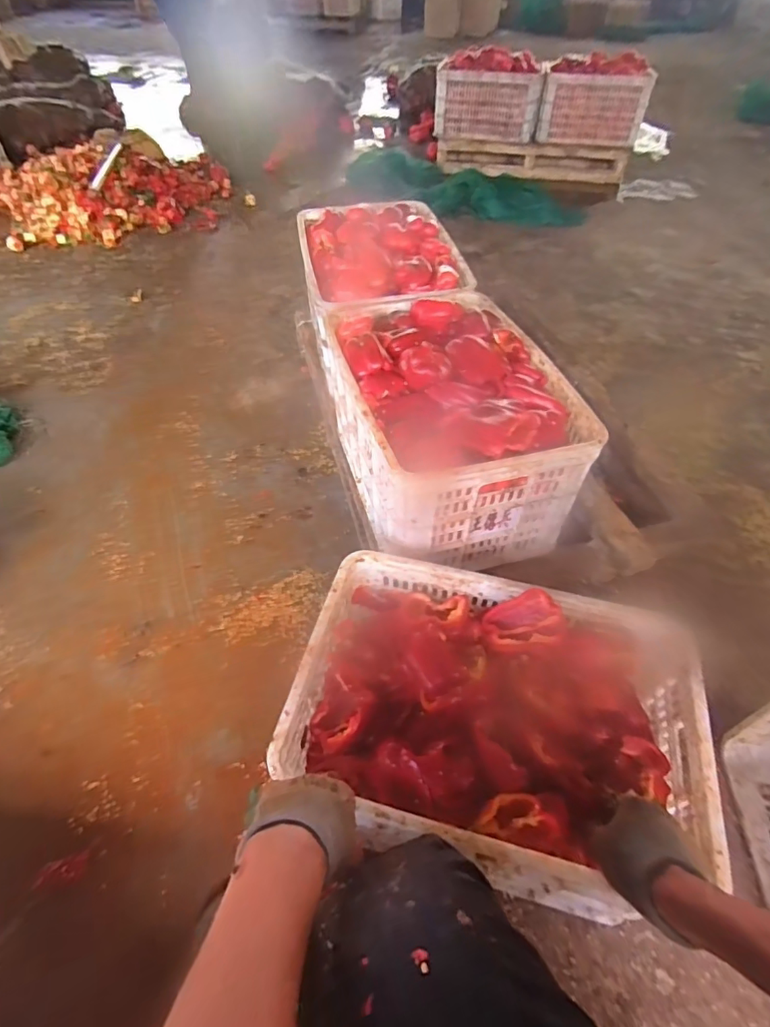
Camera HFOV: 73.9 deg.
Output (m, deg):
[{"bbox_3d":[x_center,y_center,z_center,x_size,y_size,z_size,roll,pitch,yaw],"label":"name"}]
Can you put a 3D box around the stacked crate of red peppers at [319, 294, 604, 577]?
[{"bbox_3d":[0.108,-0.189,0.994,0.350,0.268,0.520,-14,51,-12],"label":"stacked crate of red peppers"}]

